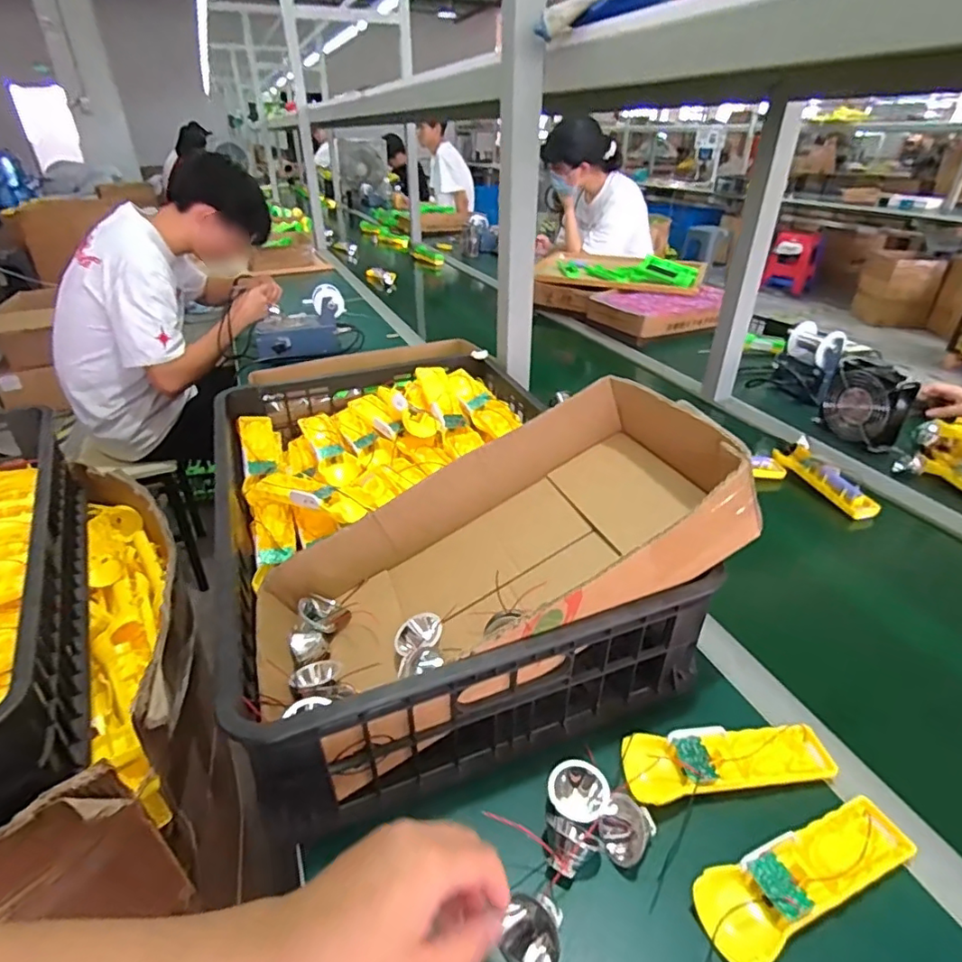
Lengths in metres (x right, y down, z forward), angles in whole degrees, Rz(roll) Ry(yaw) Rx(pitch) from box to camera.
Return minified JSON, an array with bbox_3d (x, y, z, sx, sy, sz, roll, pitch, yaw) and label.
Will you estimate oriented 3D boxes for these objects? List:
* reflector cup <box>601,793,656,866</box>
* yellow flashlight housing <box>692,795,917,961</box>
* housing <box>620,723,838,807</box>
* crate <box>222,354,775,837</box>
[{"bbox_3d":[0.107,0.258,0.410,0.034,0.024,0.039,24,40,34],"label":"reflector cup"},{"bbox_3d":[0.226,0.272,0.386,0.171,0.026,0.052,-15,35,-21],"label":"yellow flashlight housing"},{"bbox_3d":[0.201,0.230,0.455,0.171,0.024,0.050,-5,33,-7],"label":"housing"},{"bbox_3d":[-0.068,-0.004,0.631,0.399,0.205,0.572,-12,34,-18],"label":"crate"}]

